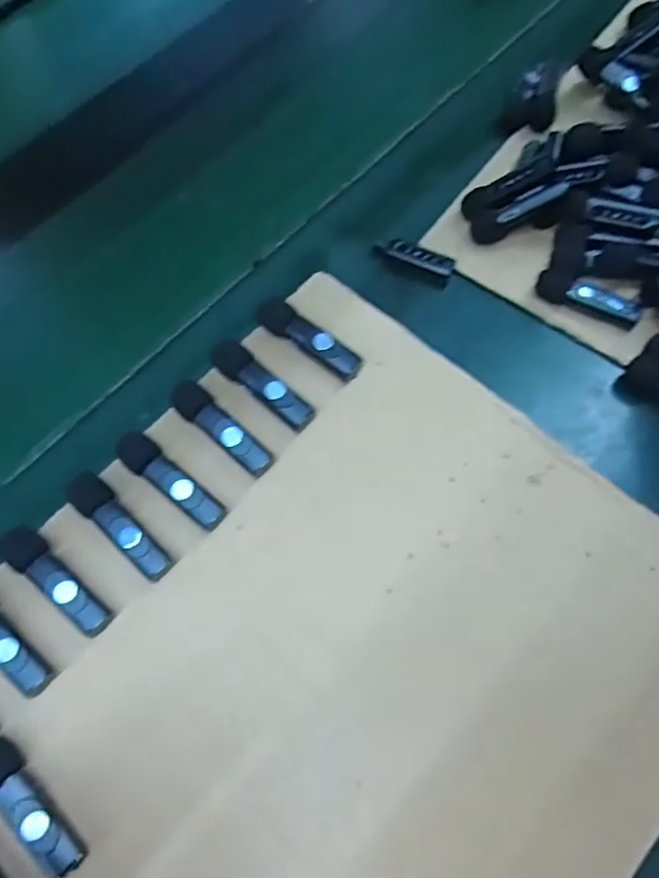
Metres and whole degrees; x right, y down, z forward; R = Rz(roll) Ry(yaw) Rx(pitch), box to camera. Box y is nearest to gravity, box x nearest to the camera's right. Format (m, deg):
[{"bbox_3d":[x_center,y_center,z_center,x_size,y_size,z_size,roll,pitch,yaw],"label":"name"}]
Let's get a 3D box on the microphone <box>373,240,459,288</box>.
[{"bbox_3d":[0.056,-0.119,0.421,0.053,0.013,0.016,18,68,11],"label":"microphone"}]

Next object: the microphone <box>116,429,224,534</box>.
[{"bbox_3d":[-0.081,0.021,0.322,0.065,0.014,0.018,39,75,20],"label":"microphone"}]

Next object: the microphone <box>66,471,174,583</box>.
[{"bbox_3d":[-0.105,0.042,0.314,0.018,0.015,0.068,-40,68,-12],"label":"microphone"}]

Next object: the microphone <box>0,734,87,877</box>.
[{"bbox_3d":[-0.129,0.155,0.271,0.016,0.017,0.066,-43,69,-13],"label":"microphone"}]

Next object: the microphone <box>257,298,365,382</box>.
[{"bbox_3d":[-0.012,-0.055,0.347,0.063,0.013,0.017,37,74,20],"label":"microphone"}]

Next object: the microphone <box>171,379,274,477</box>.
[{"bbox_3d":[-0.055,-0.006,0.332,0.063,0.016,0.019,38,74,20],"label":"microphone"}]

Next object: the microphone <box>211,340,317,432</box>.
[{"bbox_3d":[-0.036,-0.029,0.339,0.065,0.014,0.019,38,75,20],"label":"microphone"}]

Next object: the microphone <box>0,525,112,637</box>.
[{"bbox_3d":[-0.132,0.067,0.305,0.067,0.012,0.018,39,75,20],"label":"microphone"}]

